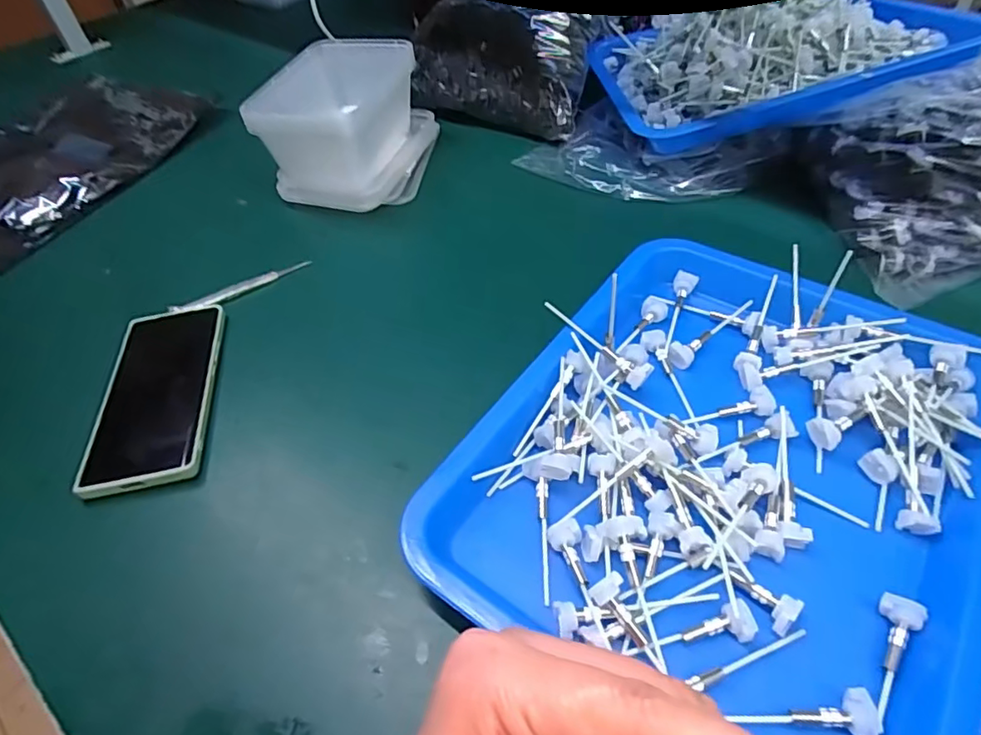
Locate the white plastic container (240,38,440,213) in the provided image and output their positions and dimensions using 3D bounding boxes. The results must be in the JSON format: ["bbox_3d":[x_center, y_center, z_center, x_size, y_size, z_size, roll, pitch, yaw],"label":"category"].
[{"bbox_3d":[-0.136,-0.244,0.573,0.127,0.105,0.168,6,50,10],"label":"white plastic container"}]

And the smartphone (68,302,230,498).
[{"bbox_3d":[-0.234,0.016,0.401,0.070,0.015,0.160,-10,49,-4],"label":"smartphone"}]

